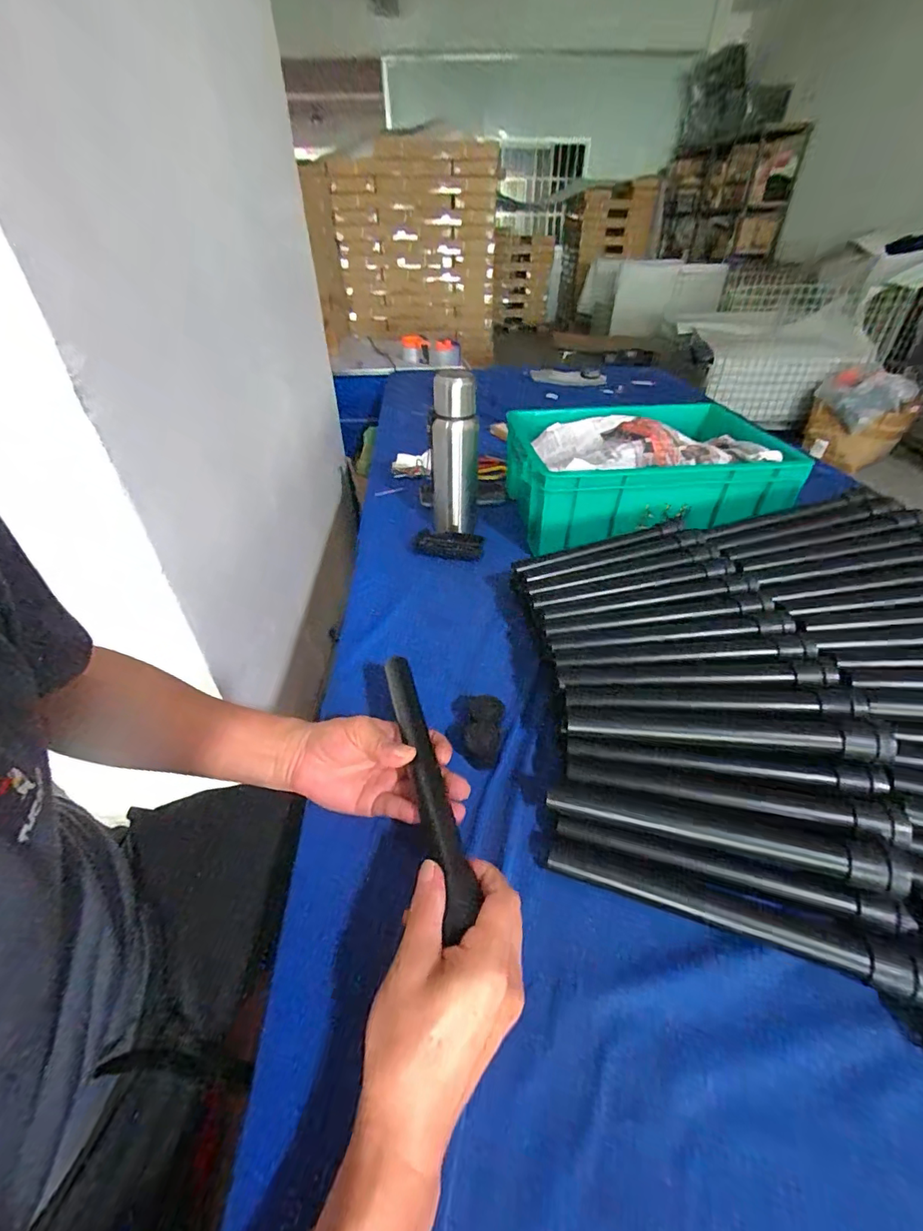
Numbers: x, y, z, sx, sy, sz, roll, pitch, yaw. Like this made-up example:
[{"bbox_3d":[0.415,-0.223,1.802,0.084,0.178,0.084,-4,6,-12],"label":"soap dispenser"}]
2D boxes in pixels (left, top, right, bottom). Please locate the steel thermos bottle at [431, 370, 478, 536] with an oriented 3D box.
[{"bbox_3d":[-0.012,-0.243,0.755,0.072,0.248,0.068,1,38,1],"label":"steel thermos bottle"}]

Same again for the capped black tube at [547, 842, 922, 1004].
[{"bbox_3d":[0.185,0.210,0.341,0.241,0.023,0.023,14,40,17],"label":"capped black tube"}]

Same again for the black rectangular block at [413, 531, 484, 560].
[{"bbox_3d":[-0.022,-0.115,0.769,0.118,0.023,0.052,12,40,15],"label":"black rectangular block"}]

